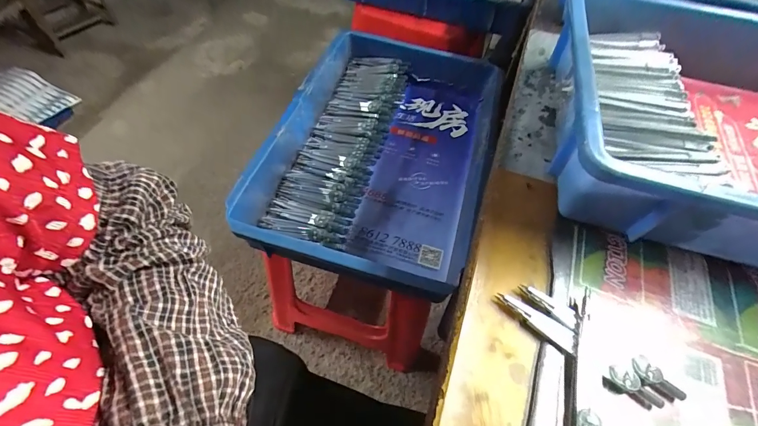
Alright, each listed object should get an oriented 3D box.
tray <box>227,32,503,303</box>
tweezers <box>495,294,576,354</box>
[{"bbox_3d":[0.001,-0.100,0.516,0.279,0.078,0.425,15,57,7],"label":"tray"},{"bbox_3d":[0.109,0.073,0.245,0.056,0.005,0.015,35,61,18],"label":"tweezers"}]

